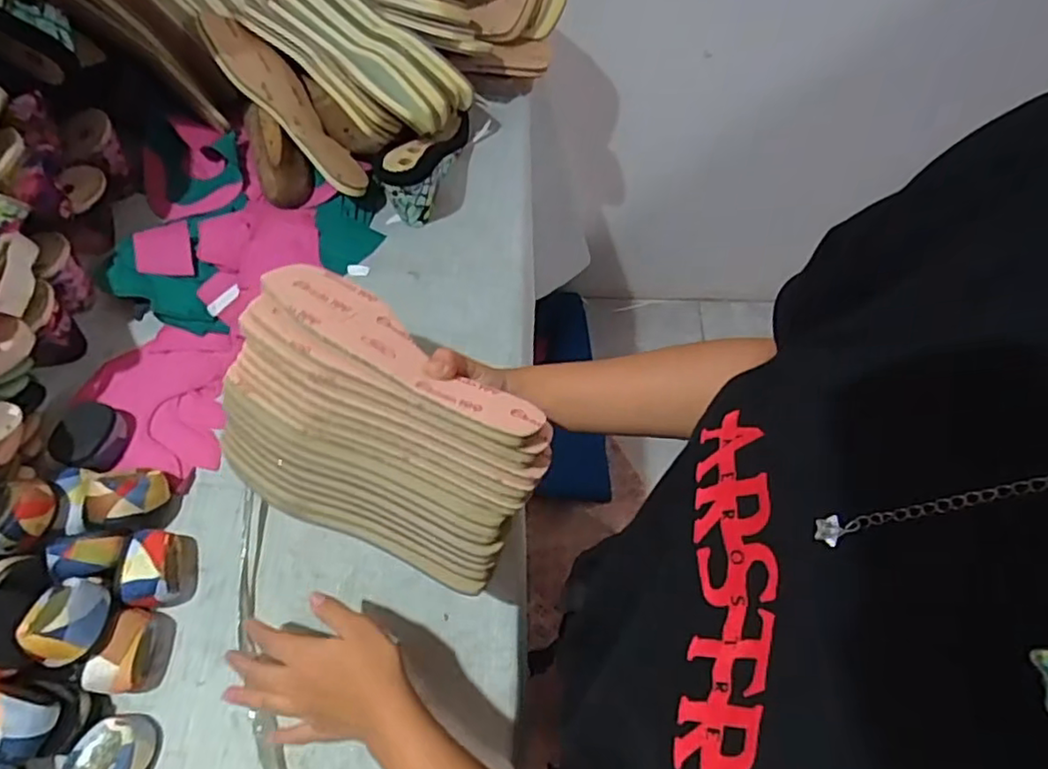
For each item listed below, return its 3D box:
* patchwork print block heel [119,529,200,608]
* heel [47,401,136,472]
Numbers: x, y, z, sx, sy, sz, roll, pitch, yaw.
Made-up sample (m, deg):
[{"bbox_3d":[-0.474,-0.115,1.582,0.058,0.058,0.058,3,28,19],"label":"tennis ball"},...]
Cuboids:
[{"bbox_3d":[-0.314,0.156,0.550,0.044,0.055,0.064,-5,63,-3],"label":"patchwork print block heel"},{"bbox_3d":[-0.410,0.048,0.603,0.061,0.029,0.064,0,63,0],"label":"heel"}]

